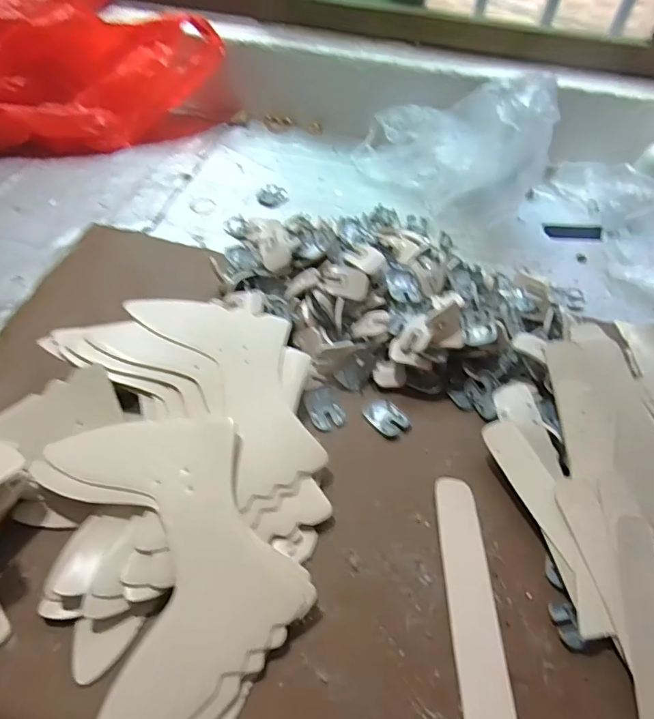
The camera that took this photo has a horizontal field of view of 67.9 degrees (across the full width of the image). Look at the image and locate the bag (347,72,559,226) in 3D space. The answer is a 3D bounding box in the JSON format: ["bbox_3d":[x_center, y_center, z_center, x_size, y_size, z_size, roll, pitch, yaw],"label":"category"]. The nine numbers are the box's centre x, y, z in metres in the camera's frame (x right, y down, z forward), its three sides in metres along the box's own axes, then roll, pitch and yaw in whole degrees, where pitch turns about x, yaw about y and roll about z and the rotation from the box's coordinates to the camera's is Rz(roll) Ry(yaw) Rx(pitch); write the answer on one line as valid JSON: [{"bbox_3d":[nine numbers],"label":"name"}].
[{"bbox_3d":[0.145,-0.286,0.628,0.271,0.167,0.106,35,56,22],"label":"bag"}]

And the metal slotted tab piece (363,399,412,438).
[{"bbox_3d":[0.054,0.052,0.440,0.029,0.004,0.041,-31,59,-26],"label":"metal slotted tab piece"}]

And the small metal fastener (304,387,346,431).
[{"bbox_3d":[-0.003,0.043,0.438,0.030,0.006,0.041,-21,55,-21],"label":"small metal fastener"}]

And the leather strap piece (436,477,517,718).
[{"bbox_3d":[0.103,0.173,0.342,0.034,0.006,0.182,4,50,-2],"label":"leather strap piece"}]

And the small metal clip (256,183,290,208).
[{"bbox_3d":[-0.070,-0.221,0.650,0.034,0.013,0.045,29,54,19],"label":"small metal clip"}]

